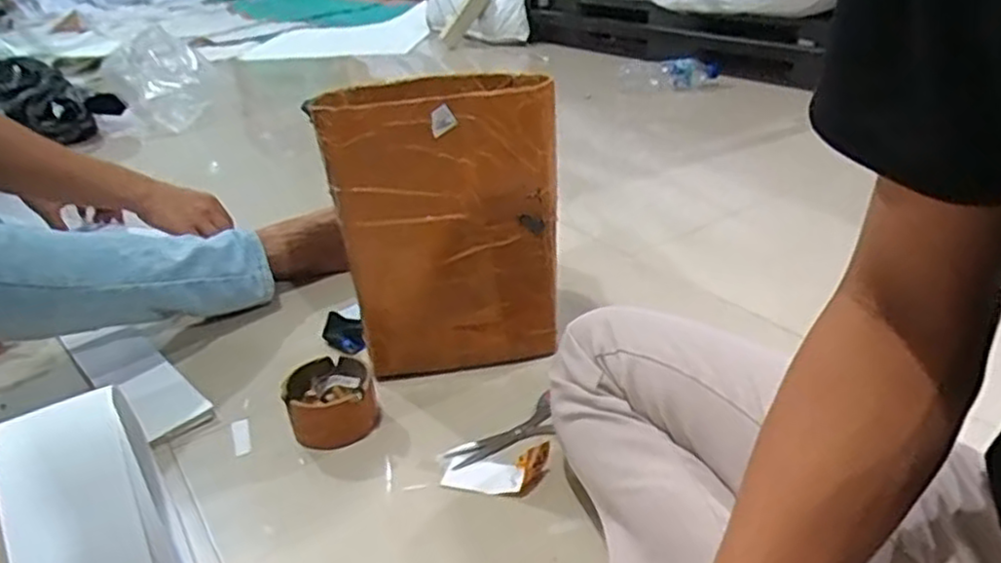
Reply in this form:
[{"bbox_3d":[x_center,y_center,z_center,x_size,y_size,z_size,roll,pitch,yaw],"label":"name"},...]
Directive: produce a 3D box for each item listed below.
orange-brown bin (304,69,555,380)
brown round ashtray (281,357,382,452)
[{"bbox_3d":[-0.055,-0.056,0.747,0.217,0.279,0.128,-8,28,-6],"label":"orange-brown bin"},{"bbox_3d":[-0.160,0.115,0.688,0.078,0.054,0.080,-16,30,-20],"label":"brown round ashtray"}]

